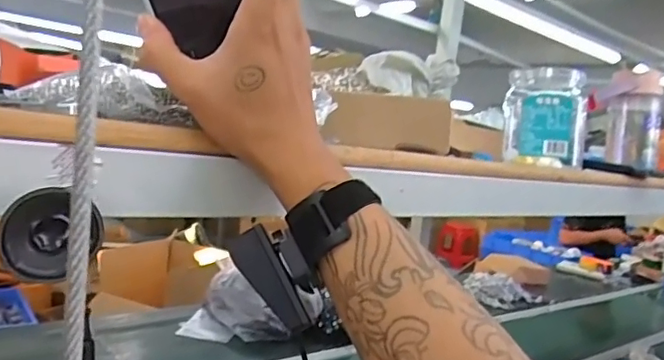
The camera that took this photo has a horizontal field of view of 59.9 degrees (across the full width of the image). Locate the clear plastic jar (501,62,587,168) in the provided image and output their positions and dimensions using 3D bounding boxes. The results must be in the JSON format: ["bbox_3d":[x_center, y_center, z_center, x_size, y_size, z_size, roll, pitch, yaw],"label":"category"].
[{"bbox_3d":[0.291,-0.088,0.790,0.111,0.125,0.075,10,6,18],"label":"clear plastic jar"}]

